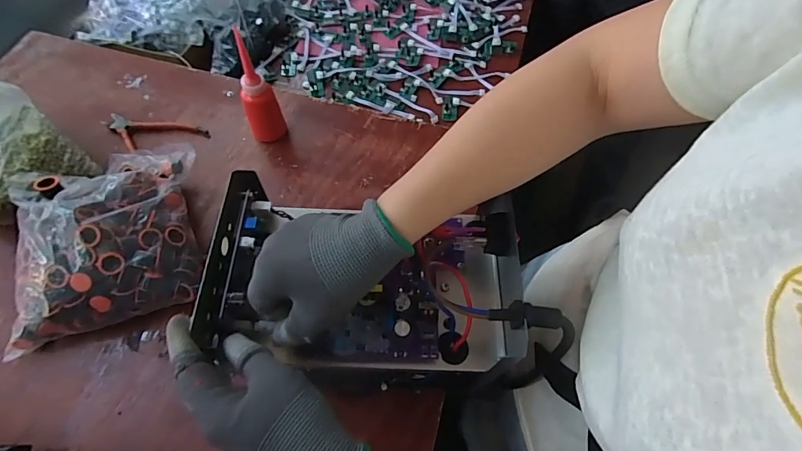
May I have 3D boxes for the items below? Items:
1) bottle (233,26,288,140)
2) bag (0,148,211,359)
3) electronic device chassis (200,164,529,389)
[{"bbox_3d":[-0.191,-0.173,0.570,0.047,0.137,0.055,-20,64,-12],"label":"bottle"},{"bbox_3d":[-0.345,0.008,0.487,0.204,0.099,0.205,-16,63,-10],"label":"bag"},{"bbox_3d":[-0.030,0.043,0.349,0.242,0.072,0.144,4,61,1],"label":"electronic device chassis"}]

